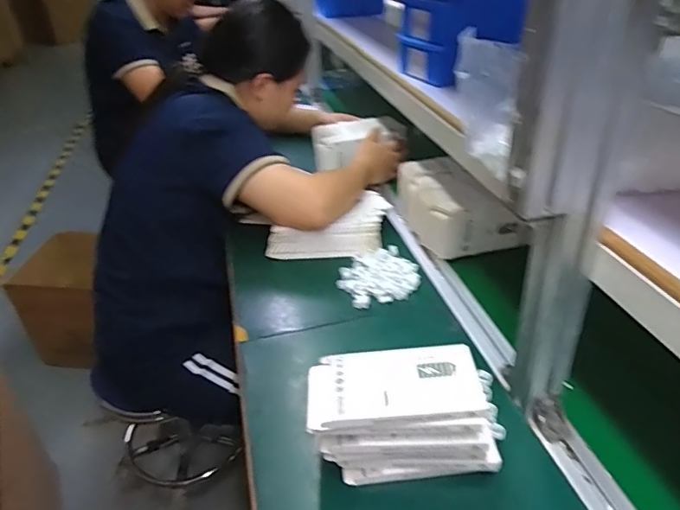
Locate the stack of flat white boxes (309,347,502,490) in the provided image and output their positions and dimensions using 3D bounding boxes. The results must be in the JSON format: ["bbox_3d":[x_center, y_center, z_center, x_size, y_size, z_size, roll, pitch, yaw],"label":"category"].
[{"bbox_3d":[0.063,0.159,0.490,0.177,0.113,0.077,-3,34,0],"label":"stack of flat white boxes"}]

